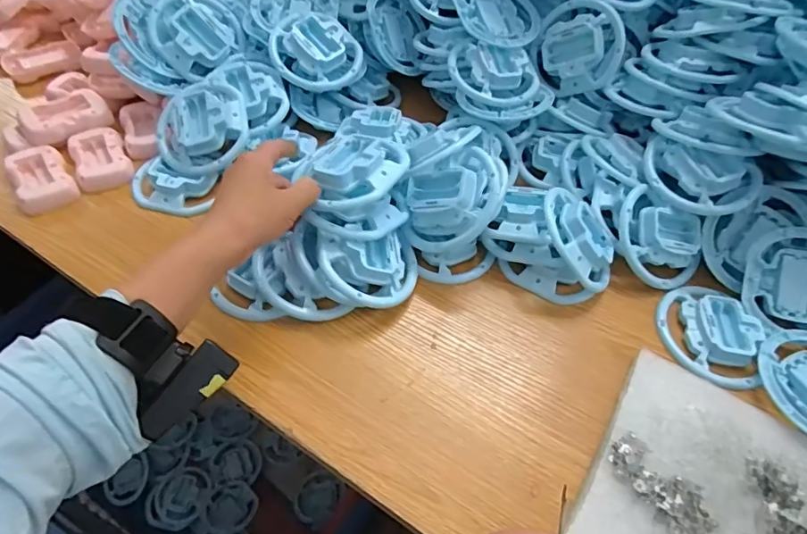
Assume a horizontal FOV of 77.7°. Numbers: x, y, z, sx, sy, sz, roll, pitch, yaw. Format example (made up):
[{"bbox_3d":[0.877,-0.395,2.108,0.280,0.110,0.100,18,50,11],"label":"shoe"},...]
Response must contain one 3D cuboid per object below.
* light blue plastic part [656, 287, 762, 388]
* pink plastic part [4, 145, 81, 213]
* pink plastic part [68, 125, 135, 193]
[{"bbox_3d":[0.274,0.059,0.450,0.083,0.020,0.099,20,53,10],"label":"light blue plastic part"},{"bbox_3d":[-0.371,-0.092,0.510,0.050,0.019,0.086,-29,60,-24],"label":"pink plastic part"},{"bbox_3d":[-0.323,-0.116,0.532,0.051,0.017,0.082,-26,59,-23],"label":"pink plastic part"}]

